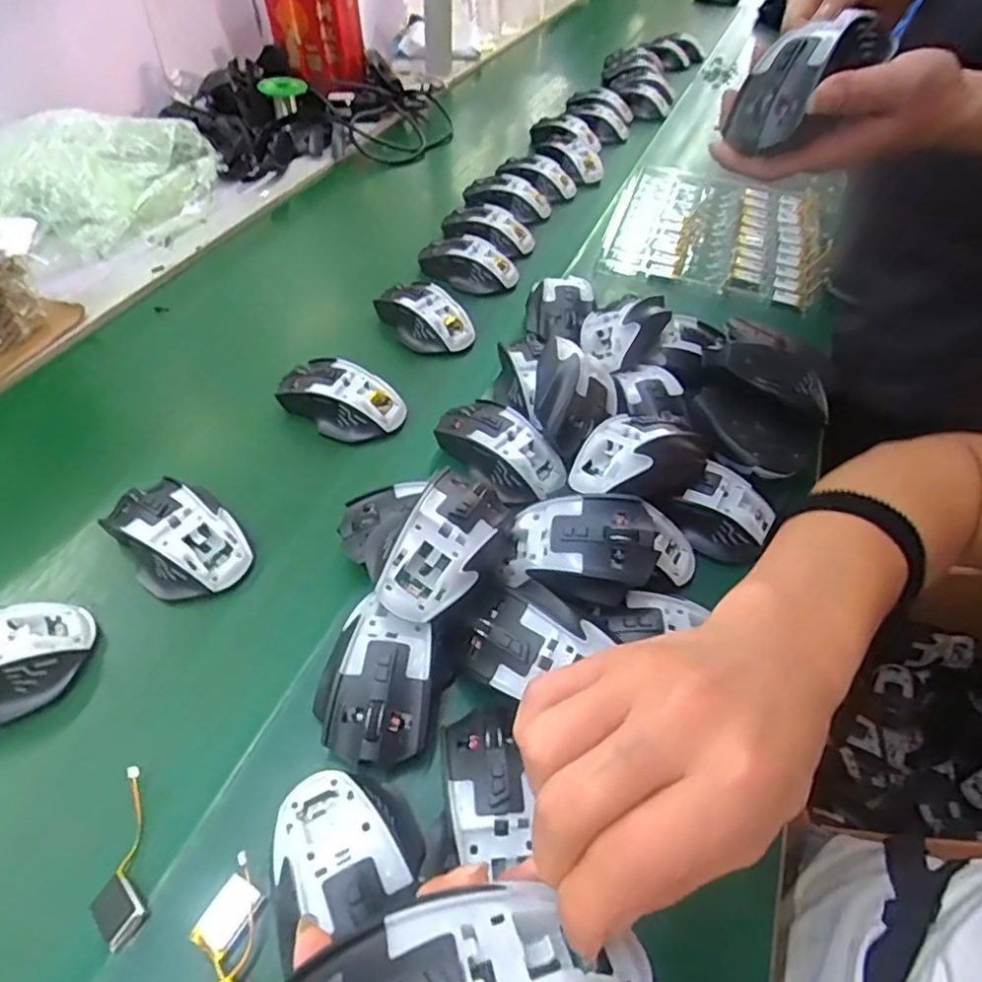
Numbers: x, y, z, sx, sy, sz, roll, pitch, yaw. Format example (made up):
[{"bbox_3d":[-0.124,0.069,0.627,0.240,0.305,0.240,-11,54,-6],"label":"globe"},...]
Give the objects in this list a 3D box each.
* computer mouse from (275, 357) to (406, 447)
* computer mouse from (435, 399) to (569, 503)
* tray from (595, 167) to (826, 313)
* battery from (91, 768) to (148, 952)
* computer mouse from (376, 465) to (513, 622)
[{"bbox_3d":[-0.133,-0.083,0.558,0.107,0.036,0.066,25,54,16],"label":"computer mouse"},{"bbox_3d":[0.008,-0.037,0.513,0.055,0.034,0.111,-36,61,-28],"label":"computer mouse"},{"bbox_3d":[0.290,-0.342,0.814,0.253,0.018,0.308,16,52,10],"label":"tray"},{"bbox_3d":[-0.193,0.190,0.330,0.024,0.015,0.084,-16,53,-16],"label":"battery"},{"bbox_3d":[-0.032,0.034,0.409,0.063,0.047,0.103,41,76,1],"label":"computer mouse"}]

